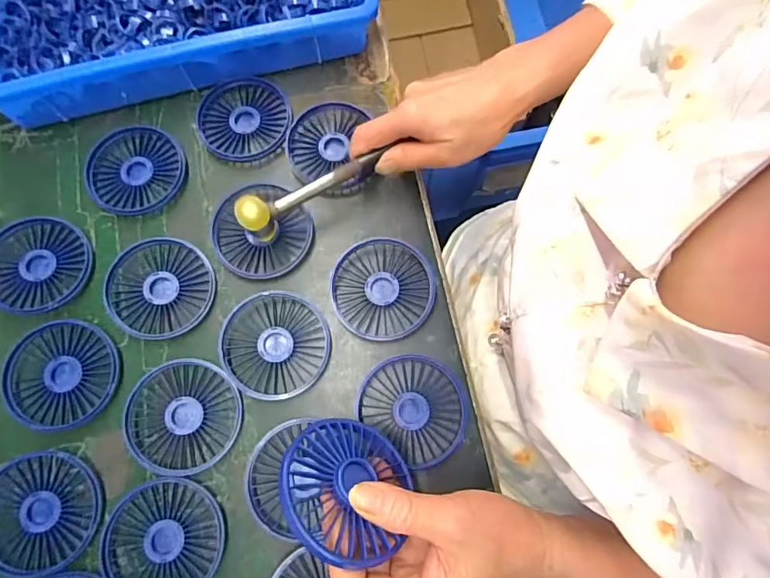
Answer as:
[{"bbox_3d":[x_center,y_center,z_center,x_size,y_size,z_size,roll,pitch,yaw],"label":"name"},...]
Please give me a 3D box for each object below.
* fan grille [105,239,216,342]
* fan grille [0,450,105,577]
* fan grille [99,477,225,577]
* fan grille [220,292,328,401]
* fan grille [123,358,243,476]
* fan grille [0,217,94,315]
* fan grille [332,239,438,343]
[{"bbox_3d":[-0.193,-0.001,0.411,0.084,0.015,0.086,-1,75,2],"label":"fan grille"},{"bbox_3d":[-0.266,0.173,0.370,0.084,0.023,0.085,-1,75,2],"label":"fan grille"},{"bbox_3d":[-0.171,0.194,0.364,0.088,0.018,0.085,-1,75,2],"label":"fan grille"},{"bbox_3d":[-0.092,0.047,0.400,0.085,0.016,0.085,-1,75,2],"label":"fan grille"},{"bbox_3d":[-0.162,0.103,0.385,0.089,0.016,0.083,-1,75,2],"label":"fan grille"},{"bbox_3d":[-0.305,-0.020,0.420,0.084,0.021,0.085,-1,75,2],"label":"fan grille"},{"bbox_3d":[-0.001,0.000,0.413,0.085,0.015,0.086,-1,75,2],"label":"fan grille"}]

